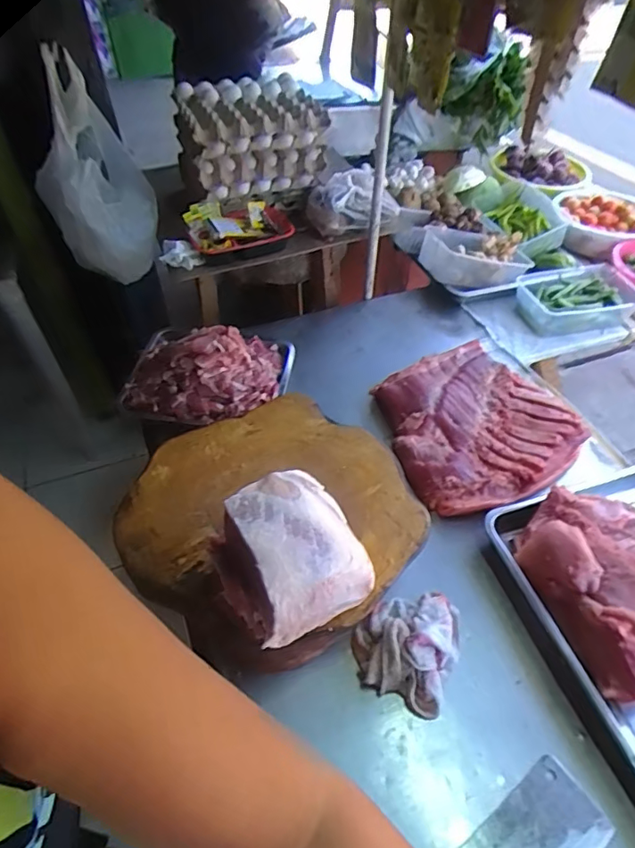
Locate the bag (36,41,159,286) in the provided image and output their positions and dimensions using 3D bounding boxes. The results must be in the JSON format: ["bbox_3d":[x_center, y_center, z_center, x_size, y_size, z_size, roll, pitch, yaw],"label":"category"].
[{"bbox_3d":[-0.483,-0.522,1.117,0.215,0.401,0.259,-18,51,-14],"label":"bag"}]

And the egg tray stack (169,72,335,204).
[{"bbox_3d":[-0.162,-0.673,1.201,0.327,0.164,0.324,-10,50,-8],"label":"egg tray stack"}]

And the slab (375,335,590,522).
[{"bbox_3d":[0.285,-0.007,0.964,0.321,0.055,0.343,-16,51,-13],"label":"slab"}]

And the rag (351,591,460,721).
[{"bbox_3d":[0.129,0.290,0.702,0.119,0.055,0.158,19,52,16],"label":"rag"}]

